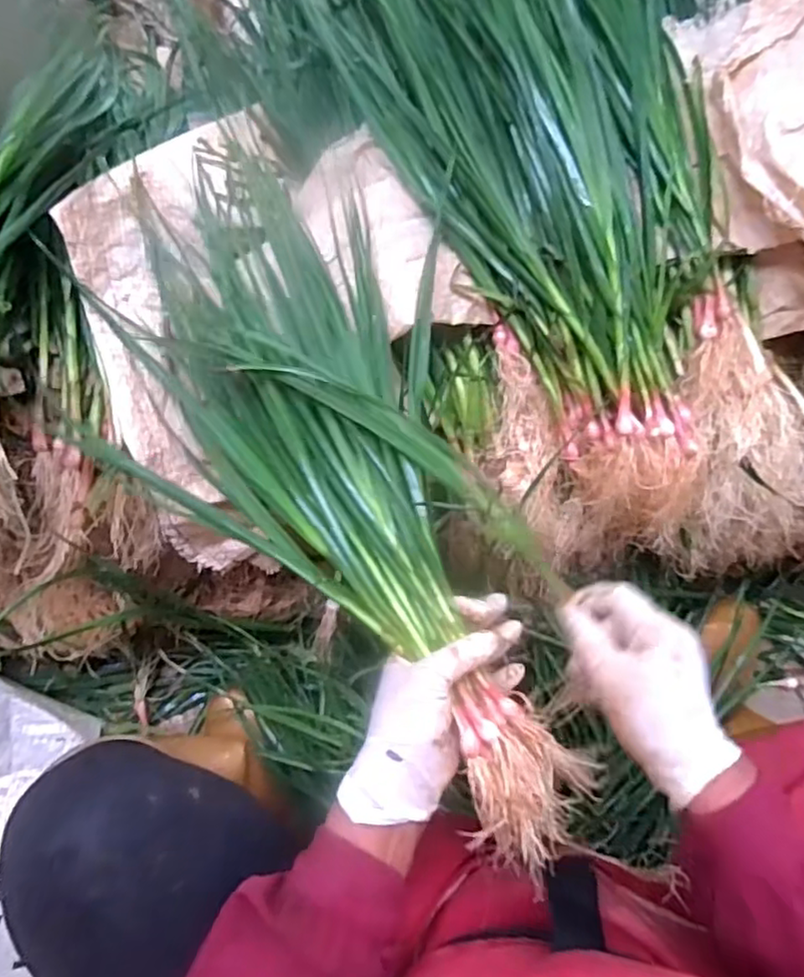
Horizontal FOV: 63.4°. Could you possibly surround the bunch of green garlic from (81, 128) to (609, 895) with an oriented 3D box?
[{"bbox_3d":[-0.060,0.000,0.504,0.225,0.081,0.567,-28,70,-9],"label":"bunch of green garlic"}]

